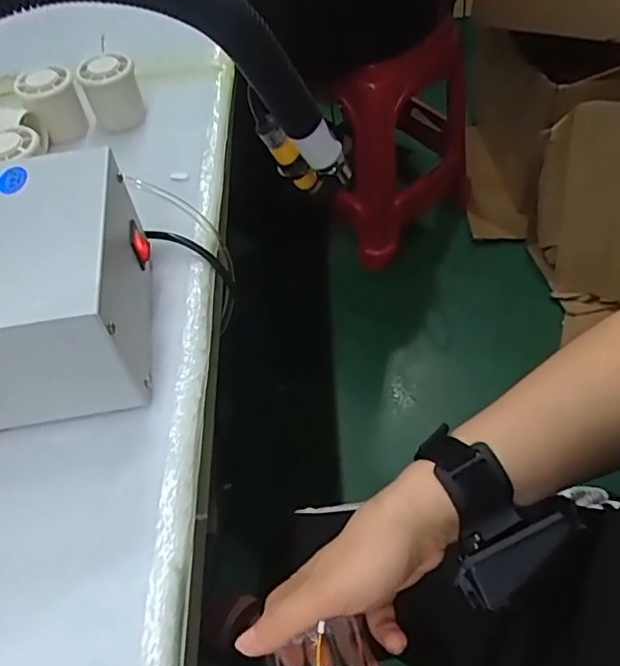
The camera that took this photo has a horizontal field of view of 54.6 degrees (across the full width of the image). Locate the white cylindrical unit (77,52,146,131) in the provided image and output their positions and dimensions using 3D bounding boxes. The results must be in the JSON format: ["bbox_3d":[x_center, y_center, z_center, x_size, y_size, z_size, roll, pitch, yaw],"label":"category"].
[{"bbox_3d":[-0.194,-0.238,0.584,0.048,0.047,0.057,-27,56,-14],"label":"white cylindrical unit"}]

